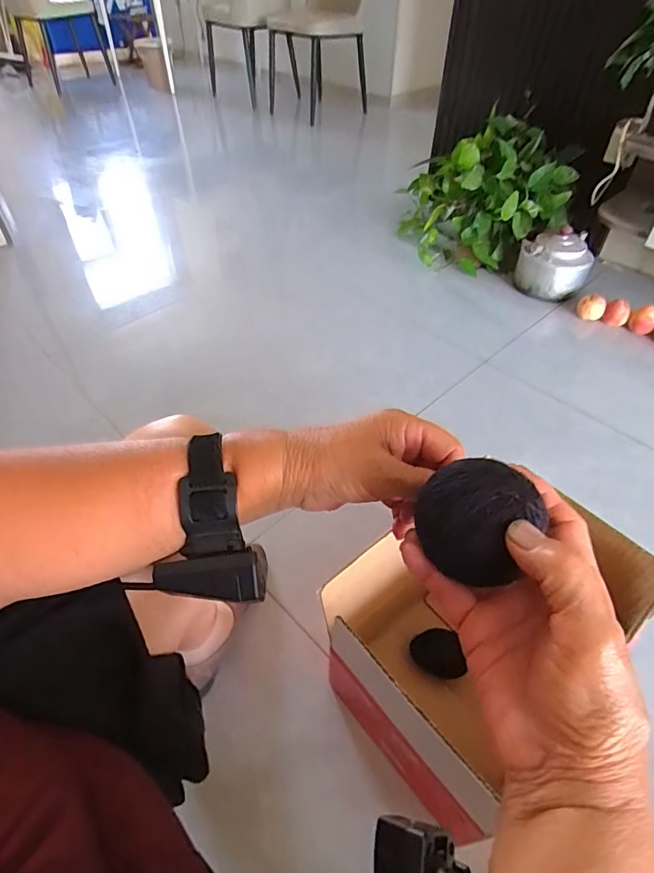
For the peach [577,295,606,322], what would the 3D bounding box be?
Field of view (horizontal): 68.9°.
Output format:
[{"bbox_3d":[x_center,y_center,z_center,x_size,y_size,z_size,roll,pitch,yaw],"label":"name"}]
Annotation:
[{"bbox_3d":[0.750,-0.361,1.358,0.069,0.071,0.069,25,52,22],"label":"peach"}]

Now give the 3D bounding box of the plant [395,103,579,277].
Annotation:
[{"bbox_3d":[0.498,-0.807,1.568,0.408,0.353,0.477,-5,47,-5],"label":"plant"}]

